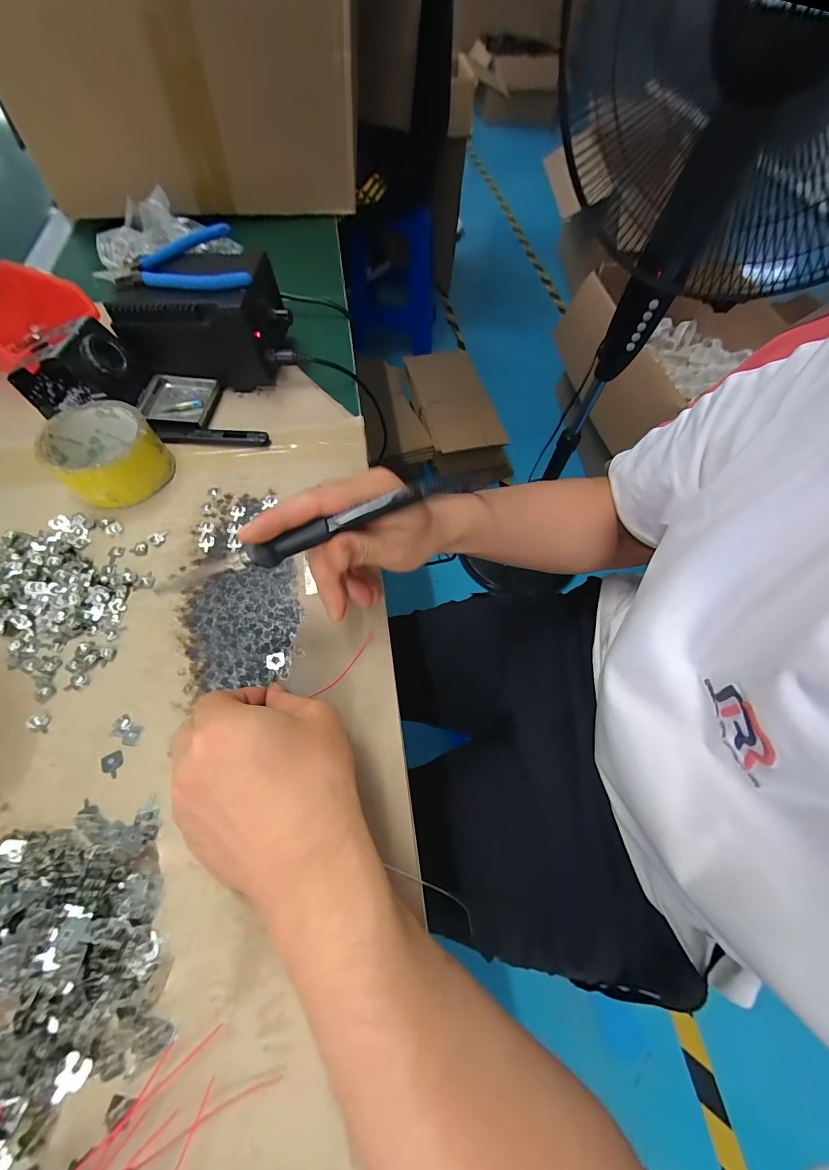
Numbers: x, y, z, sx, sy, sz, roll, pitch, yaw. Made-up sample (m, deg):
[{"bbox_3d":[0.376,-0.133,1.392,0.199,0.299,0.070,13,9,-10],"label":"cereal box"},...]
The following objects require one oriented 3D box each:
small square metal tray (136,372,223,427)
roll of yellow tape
[{"bbox_3d":[-0.250,-0.199,0.404,0.067,0.014,0.063,5,63,0],"label":"small square metal tray"},{"bbox_3d":[-0.278,-0.120,0.346,0.086,0.046,0.081,1,63,-2],"label":"roll of yellow tape"}]

